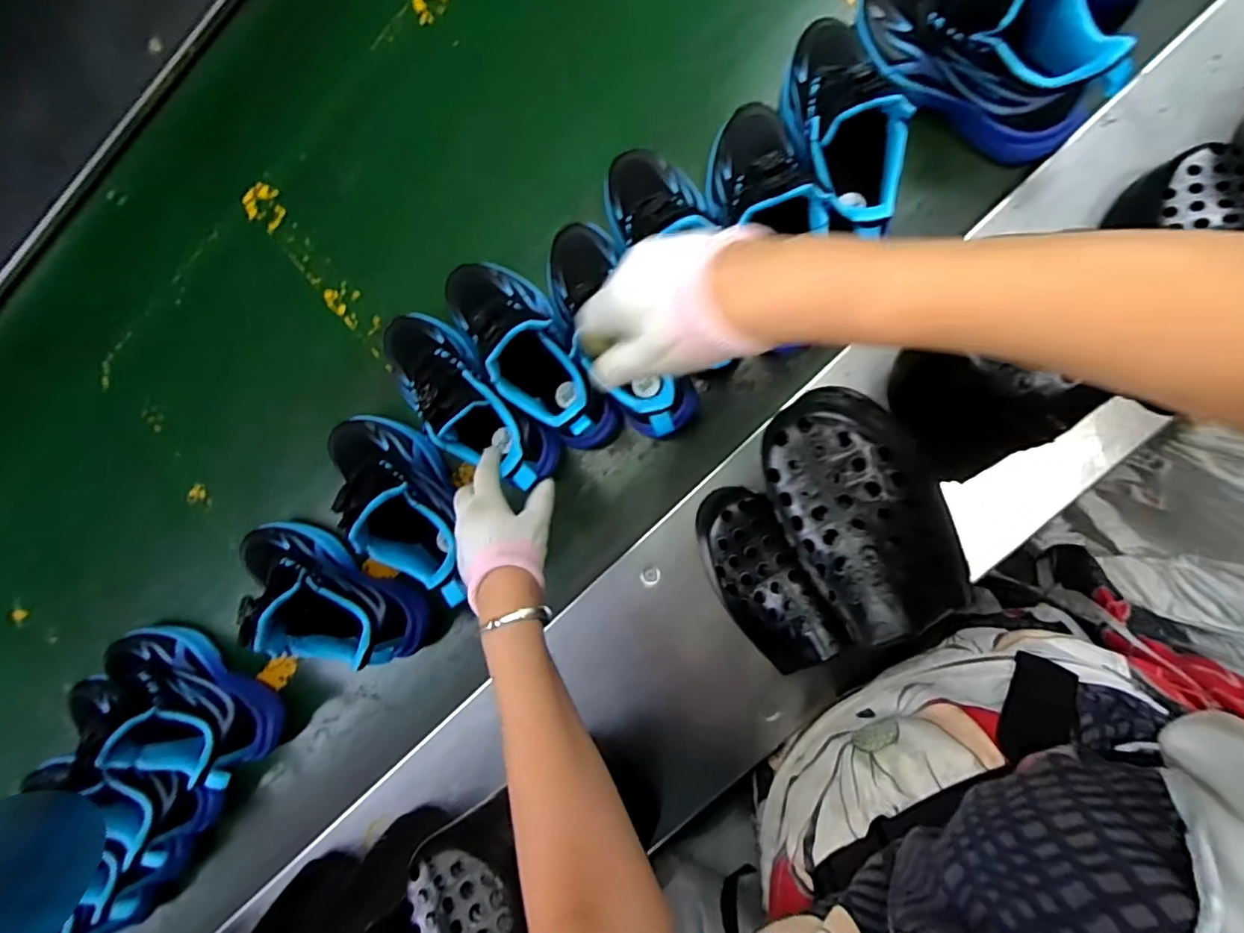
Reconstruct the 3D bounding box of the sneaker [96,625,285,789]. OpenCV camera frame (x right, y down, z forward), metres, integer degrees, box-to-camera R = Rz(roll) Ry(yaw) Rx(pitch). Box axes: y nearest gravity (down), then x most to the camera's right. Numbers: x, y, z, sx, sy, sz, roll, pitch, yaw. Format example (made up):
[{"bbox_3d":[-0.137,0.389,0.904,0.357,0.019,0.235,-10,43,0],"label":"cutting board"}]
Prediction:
[{"bbox_3d":[-0.504,0.265,0.616,0.229,0.114,0.082,30,95,6],"label":"sneaker"}]

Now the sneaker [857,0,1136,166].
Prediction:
[{"bbox_3d":[0.306,-0.370,0.463,0.226,0.118,0.091,41,96,5],"label":"sneaker"}]

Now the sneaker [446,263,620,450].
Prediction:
[{"bbox_3d":[-0.096,-0.114,0.533,0.078,0.142,0.224,-37,86,7],"label":"sneaker"}]

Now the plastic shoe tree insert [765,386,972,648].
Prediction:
[{"bbox_3d":[0.141,0.027,0.322,0.085,0.050,0.149,-29,88,8],"label":"plastic shoe tree insert"}]

